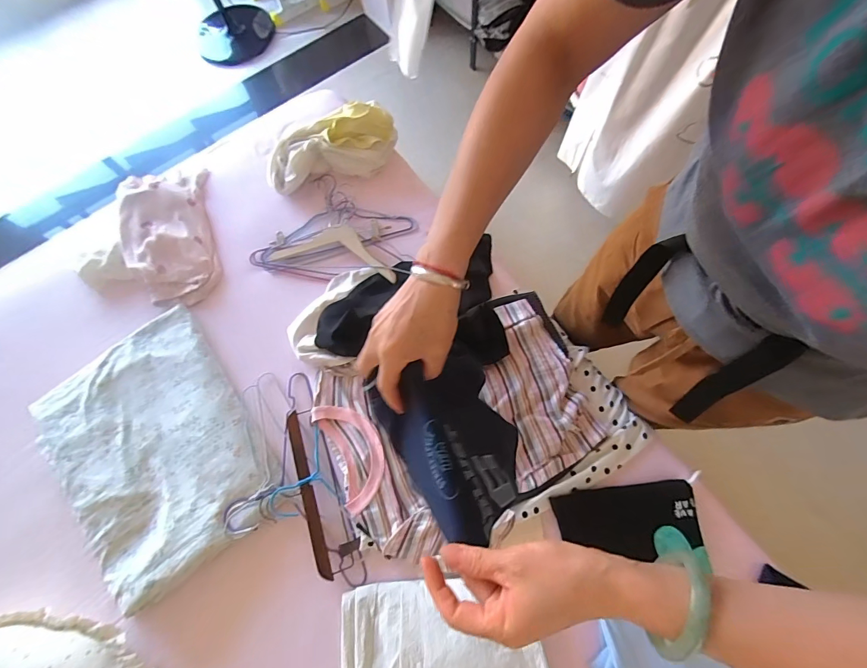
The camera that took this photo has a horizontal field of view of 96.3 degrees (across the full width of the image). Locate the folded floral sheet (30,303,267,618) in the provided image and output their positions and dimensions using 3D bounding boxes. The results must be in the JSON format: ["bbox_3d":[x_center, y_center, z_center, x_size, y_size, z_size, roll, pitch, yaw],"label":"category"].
[{"bbox_3d":[-0.550,0.212,0.770,0.344,0.033,0.490,-37,73,-12],"label":"folded floral sheet"}]

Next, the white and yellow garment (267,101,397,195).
[{"bbox_3d":[-0.252,-0.457,0.954,0.329,0.100,0.143,-15,70,-5],"label":"white and yellow garment"}]

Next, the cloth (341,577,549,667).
[{"bbox_3d":[0.013,0.516,0.627,0.320,0.025,0.207,-8,56,0],"label":"cloth"}]

